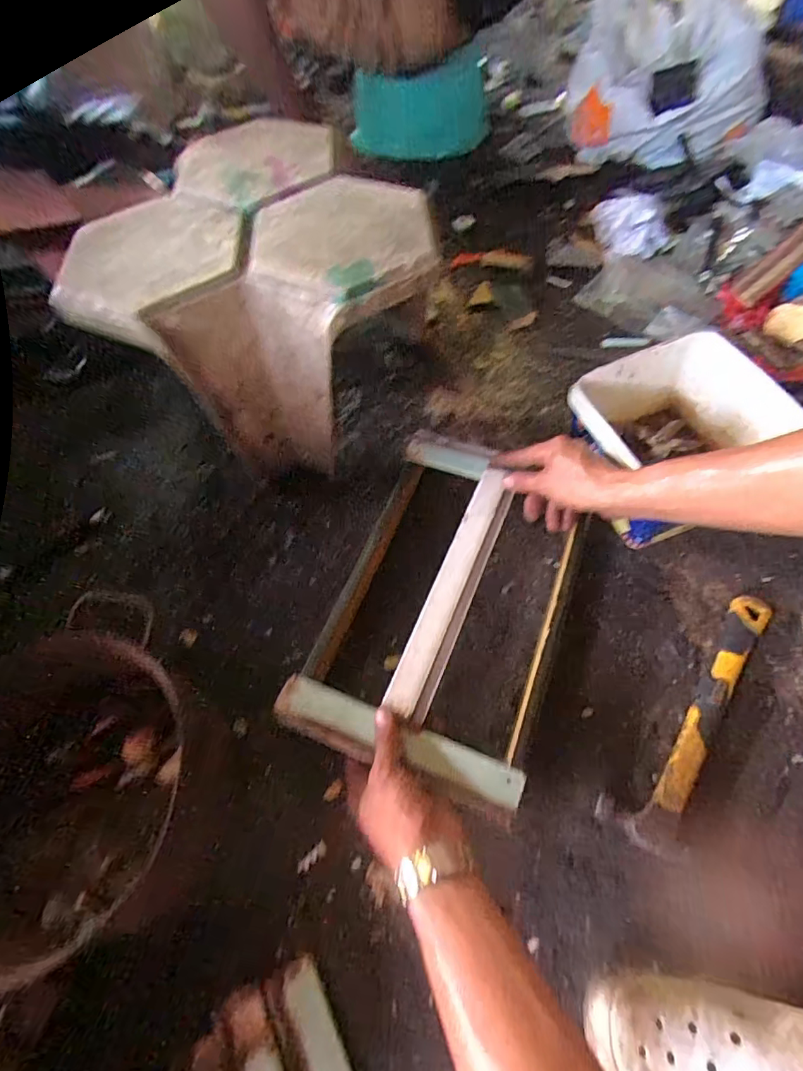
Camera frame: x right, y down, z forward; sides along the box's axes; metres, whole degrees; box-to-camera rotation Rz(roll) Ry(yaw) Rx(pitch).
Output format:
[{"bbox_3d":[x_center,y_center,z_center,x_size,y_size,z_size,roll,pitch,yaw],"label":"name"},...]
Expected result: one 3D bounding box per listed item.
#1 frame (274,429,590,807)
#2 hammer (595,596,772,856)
[{"bbox_3d":[0.053,0.056,0.532,0.229,0.037,0.368,17,64,12],"label":"frame"},{"bbox_3d":[0.295,0.175,0.495,0.077,0.033,0.280,34,69,19],"label":"hammer"}]

